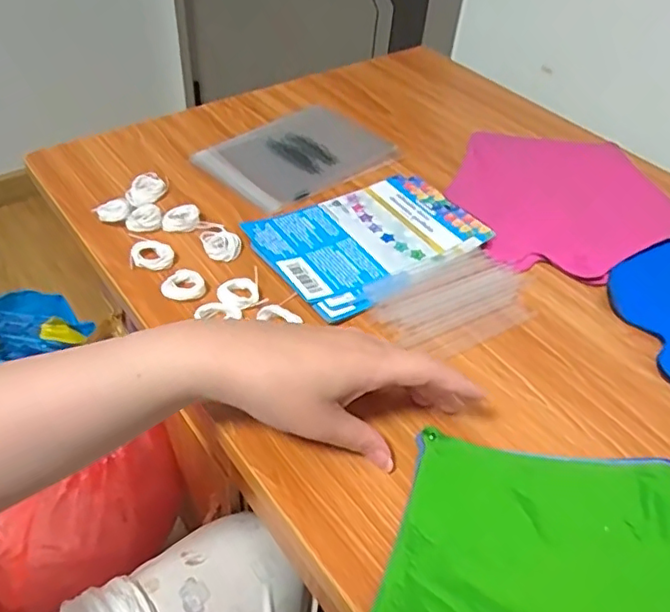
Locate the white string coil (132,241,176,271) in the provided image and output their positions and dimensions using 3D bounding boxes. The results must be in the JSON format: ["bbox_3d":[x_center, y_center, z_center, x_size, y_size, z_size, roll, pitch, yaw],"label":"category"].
[{"bbox_3d":[-0.148,-0.042,0.484,0.035,0.009,0.023,7,45,0],"label":"white string coil"}]

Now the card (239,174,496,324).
[{"bbox_3d":[0.031,-0.065,0.522,0.194,0.007,0.128,-27,54,-29],"label":"card"}]

